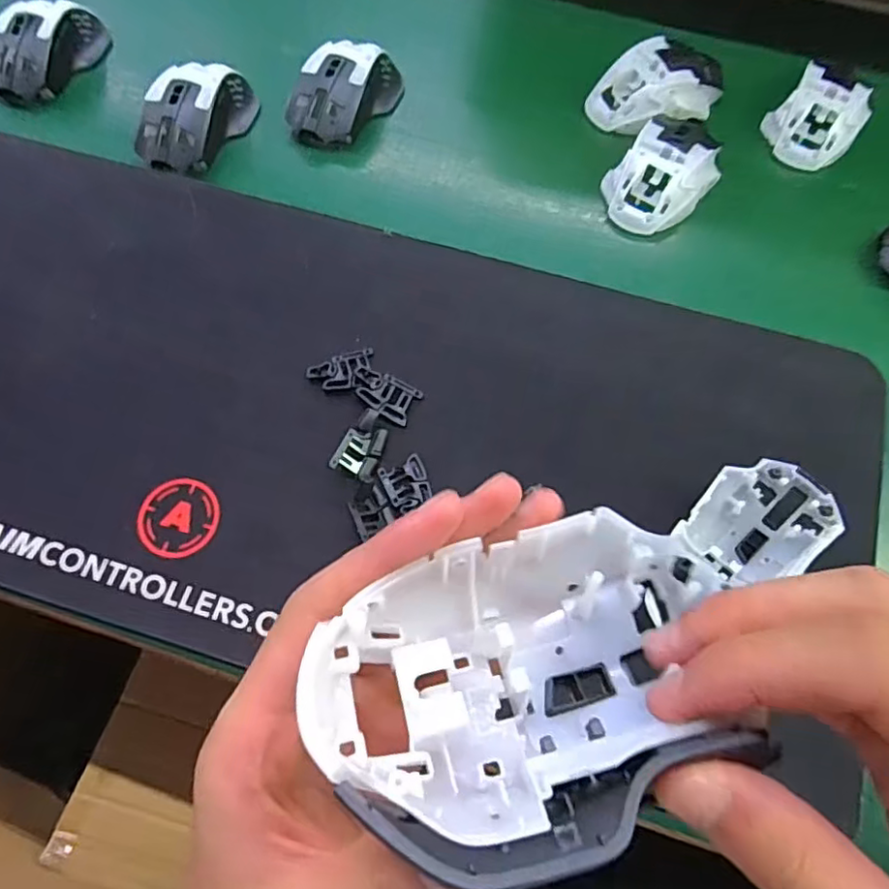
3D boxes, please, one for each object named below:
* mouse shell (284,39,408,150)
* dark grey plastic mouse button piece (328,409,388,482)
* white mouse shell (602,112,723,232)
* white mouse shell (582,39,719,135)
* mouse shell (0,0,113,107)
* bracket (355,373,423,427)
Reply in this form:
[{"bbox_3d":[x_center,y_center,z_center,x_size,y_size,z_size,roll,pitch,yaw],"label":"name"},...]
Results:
[{"bbox_3d":[-0.080,-0.281,0.489,0.060,0.034,0.100,28,70,9],"label":"mouse shell"},{"bbox_3d":[-0.050,-0.001,0.375,0.023,0.011,0.041,22,69,7],"label":"dark grey plastic mouse button piece"},{"bbox_3d":[0.166,-0.206,0.459,0.098,0.034,0.063,-42,75,-17],"label":"white mouse shell"},{"bbox_3d":[0.174,-0.289,0.496,0.107,0.032,0.067,-27,71,-12],"label":"white mouse shell"},{"bbox_3d":[-0.329,-0.327,0.507,0.059,0.038,0.099,16,68,5],"label":"mouse shell"},{"bbox_3d":[-0.035,-0.031,0.391,0.035,0.008,0.027,28,70,9],"label":"bracket"}]

